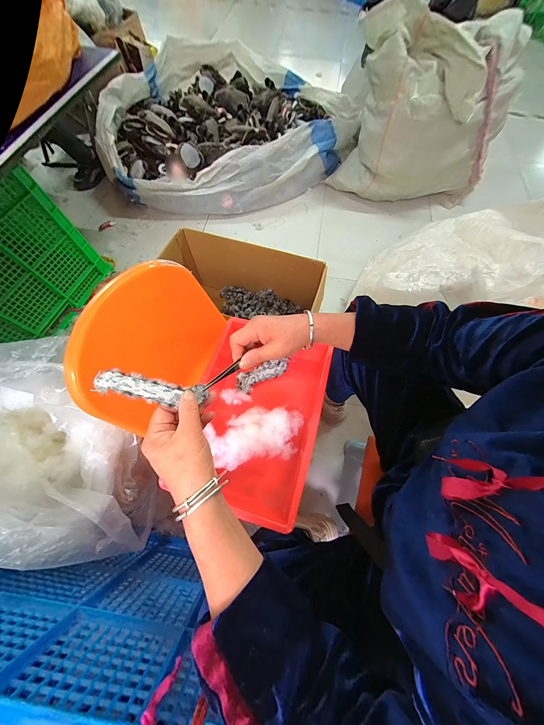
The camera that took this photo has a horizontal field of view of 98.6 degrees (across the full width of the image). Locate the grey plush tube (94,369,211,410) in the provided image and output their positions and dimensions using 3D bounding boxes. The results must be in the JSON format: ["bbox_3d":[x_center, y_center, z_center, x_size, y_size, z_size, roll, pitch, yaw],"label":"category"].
[{"bbox_3d":[-0.149,0.034,0.289,0.127,0.020,0.033,11,68,-9],"label":"grey plush tube"}]

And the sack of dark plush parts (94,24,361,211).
[{"bbox_3d":[-0.231,-1.267,1.287,1.274,0.321,0.918,-18,69,-9],"label":"sack of dark plush parts"}]

